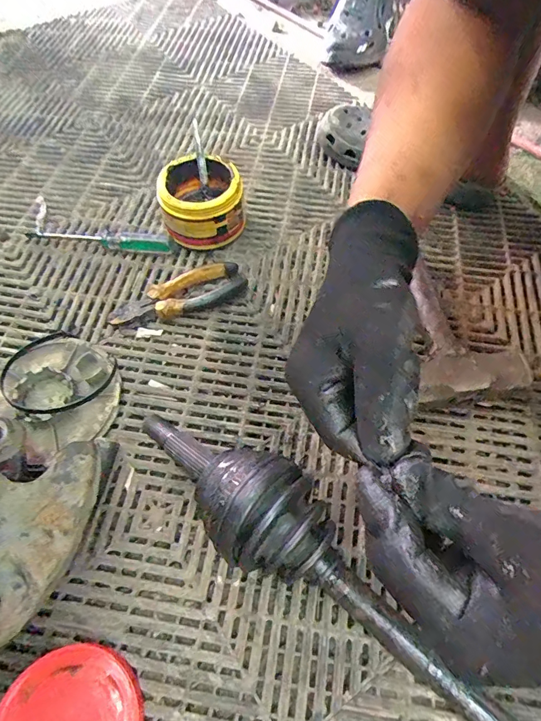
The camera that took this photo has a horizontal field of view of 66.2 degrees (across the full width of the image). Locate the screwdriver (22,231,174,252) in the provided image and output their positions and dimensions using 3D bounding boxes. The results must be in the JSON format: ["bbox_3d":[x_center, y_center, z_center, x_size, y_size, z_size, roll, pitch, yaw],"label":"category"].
[{"bbox_3d":[-0.214,-0.154,0.527,0.180,0.020,0.025,4,60,3],"label":"screwdriver"}]

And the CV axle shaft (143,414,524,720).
[{"bbox_3d":[0.092,0.193,0.290,0.513,0.091,0.094,40,68,21],"label":"CV axle shaft"}]

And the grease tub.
[{"bbox_3d":[-0.089,-0.206,0.530,0.099,0.069,0.108,0,60,1],"label":"grease tub"}]

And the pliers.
[{"bbox_3d":[-0.108,-0.076,0.489,0.158,0.025,0.046,-22,62,-12],"label":"pliers"}]

